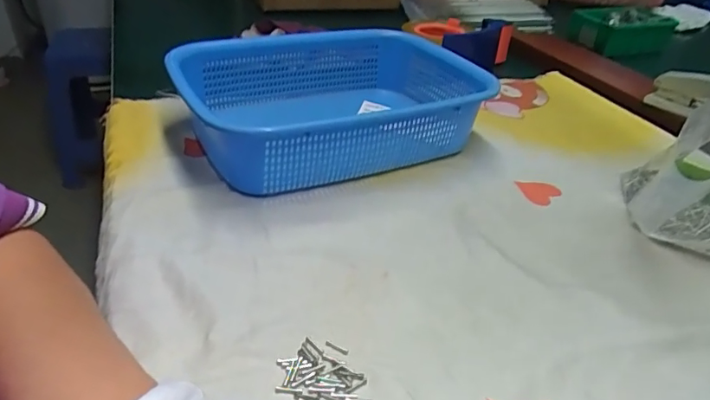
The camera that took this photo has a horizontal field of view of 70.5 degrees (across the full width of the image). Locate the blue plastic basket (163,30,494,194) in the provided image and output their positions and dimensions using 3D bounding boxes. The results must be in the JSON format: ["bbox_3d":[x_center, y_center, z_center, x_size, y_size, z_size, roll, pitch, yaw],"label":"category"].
[{"bbox_3d":[-0.016,-0.097,0.498,0.290,0.072,0.210,-16,39,-29],"label":"blue plastic basket"}]

